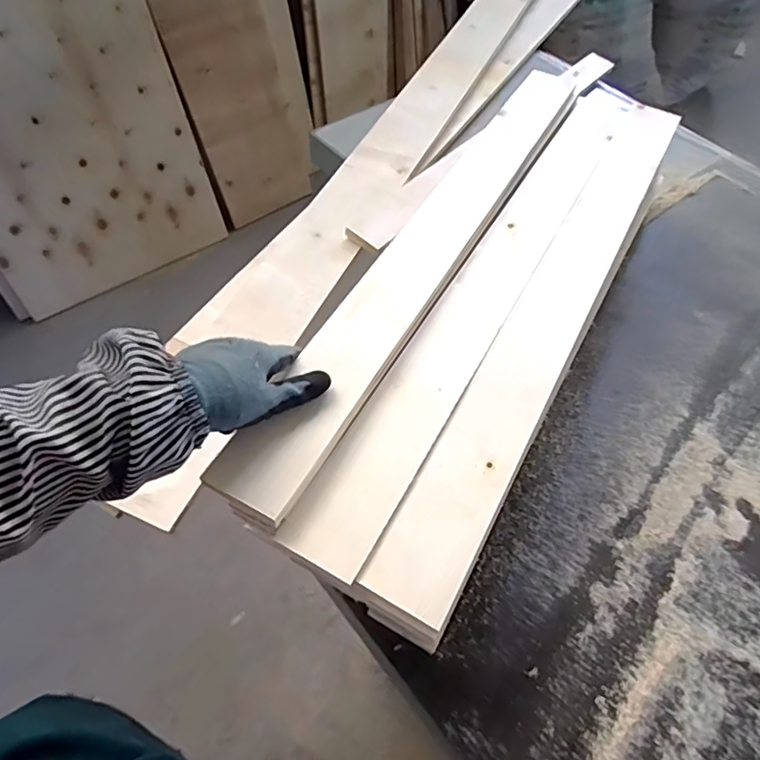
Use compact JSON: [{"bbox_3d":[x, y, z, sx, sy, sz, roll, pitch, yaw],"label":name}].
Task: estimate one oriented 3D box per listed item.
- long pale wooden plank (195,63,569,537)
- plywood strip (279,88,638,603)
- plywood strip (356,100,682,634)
[{"bbox_3d":[0.065,-0.158,0.603,0.070,0.020,0.707,27,58,13],"label":"long pale wooden plank"},{"bbox_3d":[0.136,-0.132,0.609,0.070,0.015,0.756,23,58,20],"label":"plywood strip"},{"bbox_3d":[0.196,-0.097,0.587,0.072,0.008,0.733,23,58,20],"label":"plywood strip"}]

